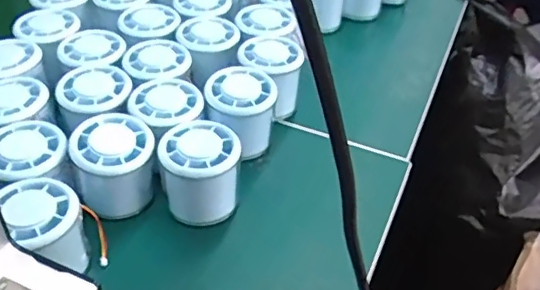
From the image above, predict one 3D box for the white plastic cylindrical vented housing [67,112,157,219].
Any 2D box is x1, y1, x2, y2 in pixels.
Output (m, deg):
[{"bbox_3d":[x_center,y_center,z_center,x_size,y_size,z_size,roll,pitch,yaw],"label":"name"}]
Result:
[{"bbox_3d":[-0.112,0.014,0.407,0.054,0.050,0.056,2,42,-2],"label":"white plastic cylindrical vented housing"}]

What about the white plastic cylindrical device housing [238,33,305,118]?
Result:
[{"bbox_3d":[0.000,-0.061,0.503,0.054,0.053,0.062,2,42,-1],"label":"white plastic cylindrical device housing"}]

